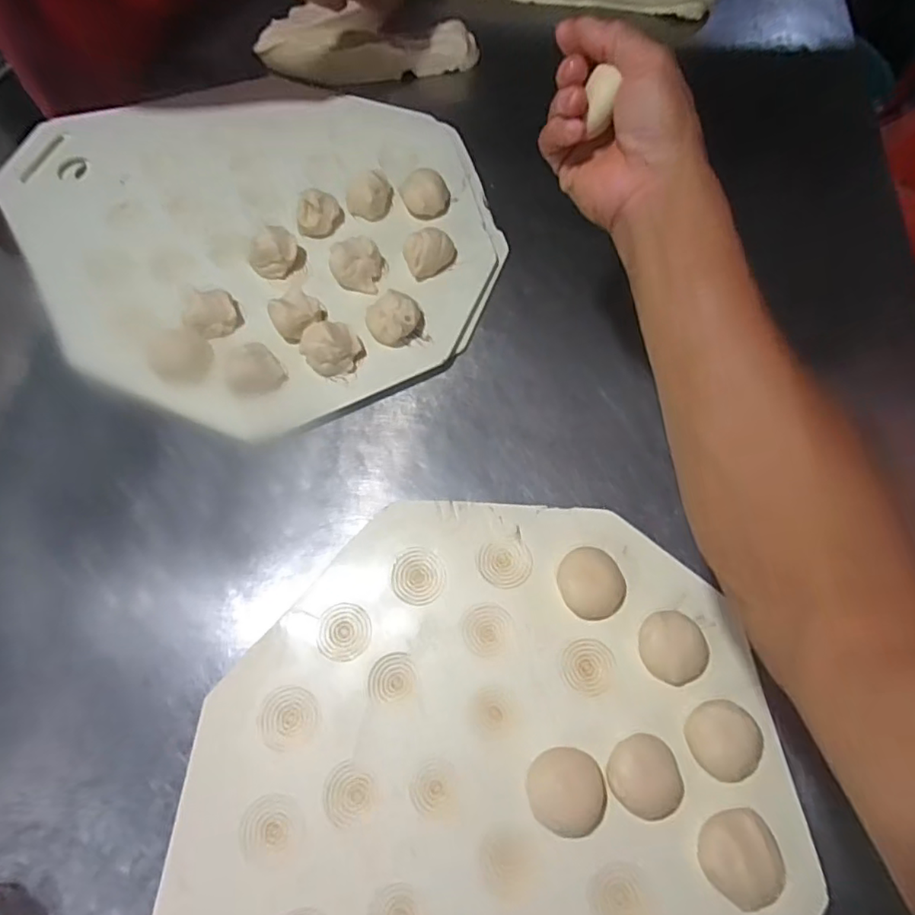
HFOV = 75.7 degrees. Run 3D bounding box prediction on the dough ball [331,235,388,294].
[{"bbox_3d":[-0.095,-0.181,0.550,0.046,0.033,0.040,14,68,8],"label":"dough ball"}]

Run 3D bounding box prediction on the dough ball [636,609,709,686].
[{"bbox_3d":[0.157,0.138,0.427,0.044,0.019,0.049,-13,68,-5],"label":"dough ball"}]

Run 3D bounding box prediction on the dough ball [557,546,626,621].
[{"bbox_3d":[0.103,0.096,0.451,0.050,0.018,0.051,0,67,0],"label":"dough ball"}]

